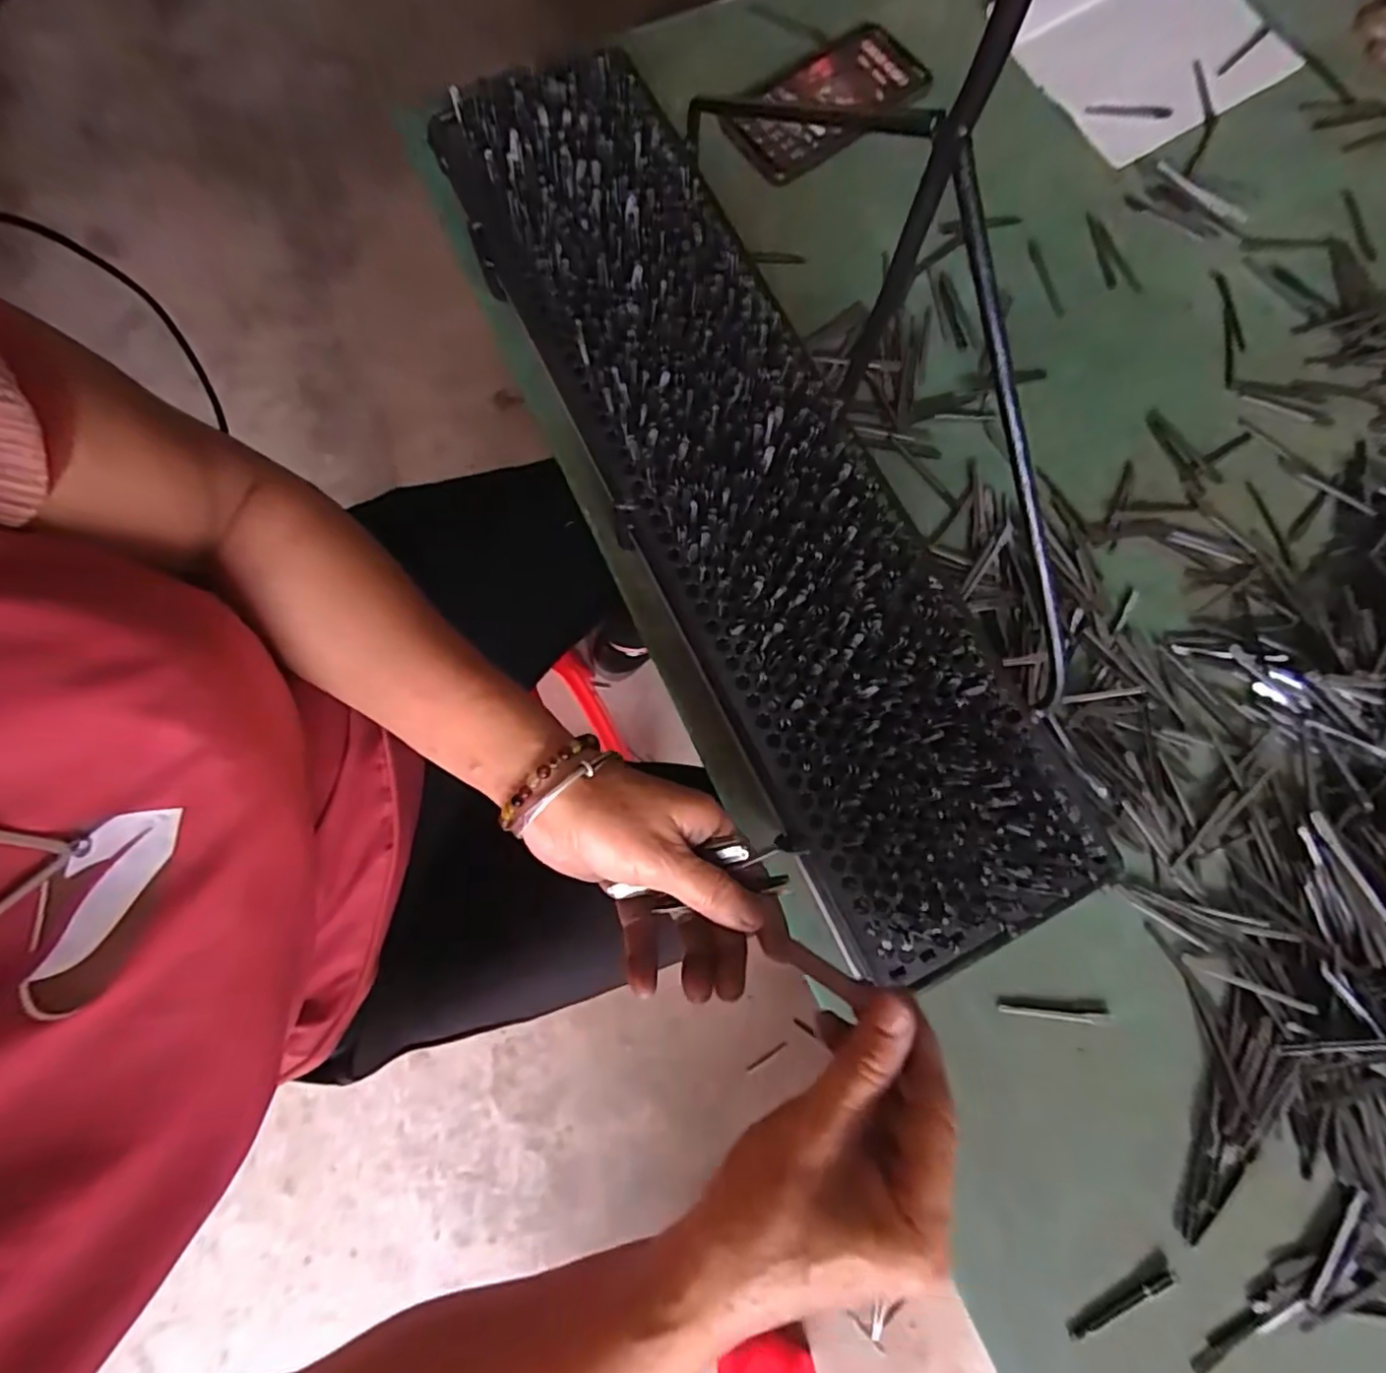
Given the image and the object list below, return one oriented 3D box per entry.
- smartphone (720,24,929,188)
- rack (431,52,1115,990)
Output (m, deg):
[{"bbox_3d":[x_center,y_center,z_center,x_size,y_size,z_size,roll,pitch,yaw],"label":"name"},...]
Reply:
[{"bbox_3d":[0.106,-0.448,0.489,0.158,0.012,0.071,-35,89,-4],"label":"smartphone"},{"bbox_3d":[0.026,-0.126,0.366,0.148,0.043,0.573,-26,80,-6],"label":"rack"}]

